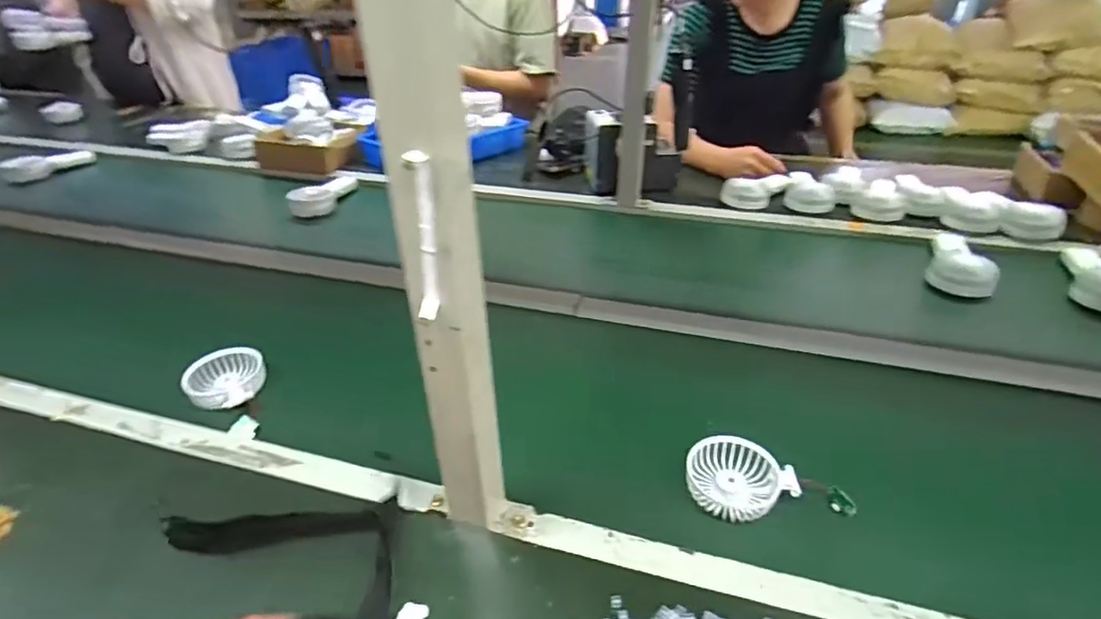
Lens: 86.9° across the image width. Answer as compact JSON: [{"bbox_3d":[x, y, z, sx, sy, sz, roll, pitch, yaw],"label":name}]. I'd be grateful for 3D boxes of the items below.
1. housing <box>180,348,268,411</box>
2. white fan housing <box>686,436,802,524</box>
[{"bbox_3d":[-0.410,0.083,0.727,0.094,0.033,0.077,9,36,16],"label":"housing"},{"bbox_3d":[0.192,0.173,0.590,0.104,0.027,0.085,5,35,11],"label":"white fan housing"}]

